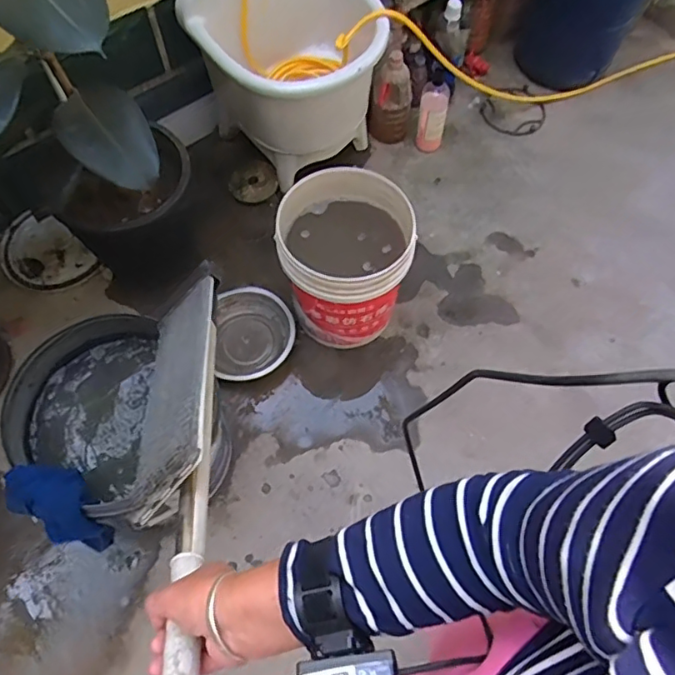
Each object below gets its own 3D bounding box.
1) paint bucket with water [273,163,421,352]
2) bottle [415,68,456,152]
[{"bbox_3d":[0.016,-0.183,1.375,0.290,0.331,0.285,0,65,-1],"label":"paint bucket with water"},{"bbox_3d":[0.296,-0.696,1.733,0.091,0.248,0.081,9,64,2],"label":"bottle"}]

